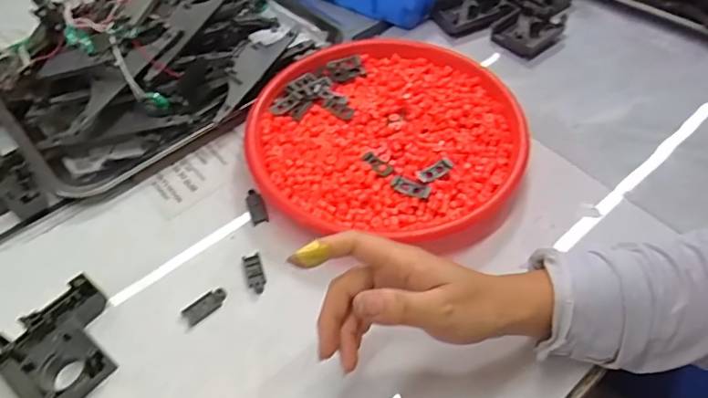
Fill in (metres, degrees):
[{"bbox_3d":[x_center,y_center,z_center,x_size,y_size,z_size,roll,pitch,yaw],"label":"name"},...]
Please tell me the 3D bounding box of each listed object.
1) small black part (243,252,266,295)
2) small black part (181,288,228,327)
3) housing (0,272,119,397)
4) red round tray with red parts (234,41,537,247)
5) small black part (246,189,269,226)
[{"bbox_3d":[-0.081,0.060,0.429,0.014,0.004,0.036,-15,54,-10],"label":"small black part"},{"bbox_3d":[-0.116,0.083,0.412,0.035,0.004,0.015,-33,59,-22],"label":"small black part"},{"bbox_3d":[-0.210,0.106,0.384,0.076,0.018,0.079,36,61,25],"label":"housing"},{"bbox_3d":[0.029,-0.063,0.502,0.244,0.053,0.238,-1,53,1],"label":"red round tray with red parts"},{"bbox_3d":[-0.087,0.006,0.466,0.015,0.006,0.034,-17,54,-12],"label":"small black part"}]

